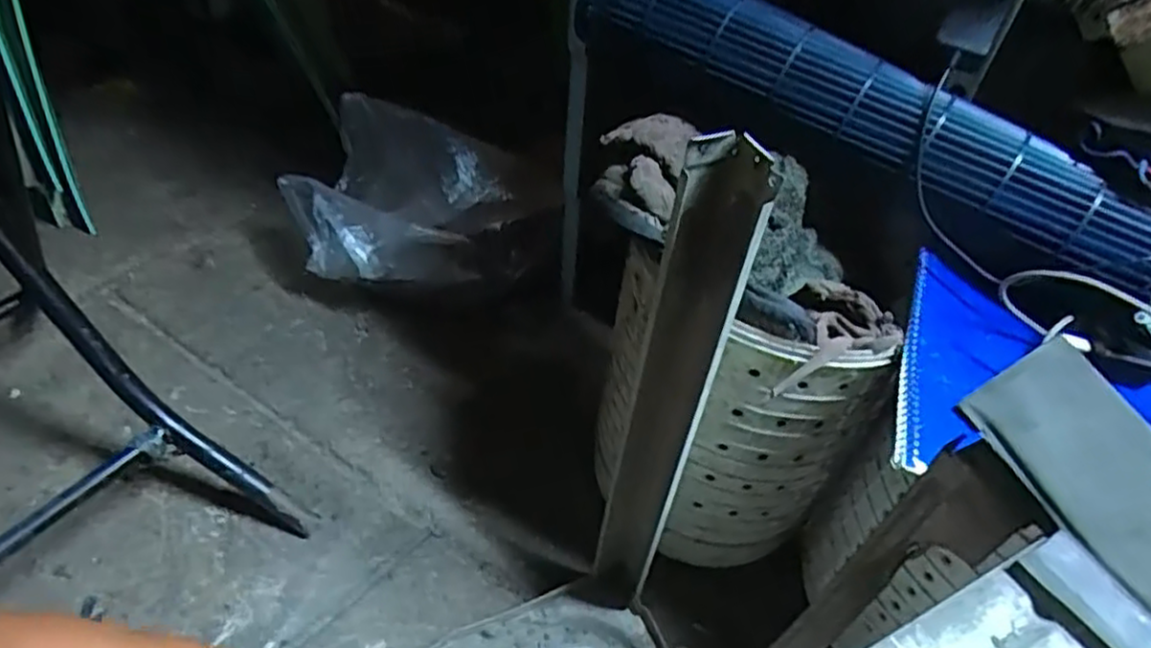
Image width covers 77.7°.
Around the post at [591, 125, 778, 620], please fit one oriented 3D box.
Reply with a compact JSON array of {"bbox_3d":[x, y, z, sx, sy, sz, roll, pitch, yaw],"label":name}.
[{"bbox_3d":[0.065,0.078,0.540,0.054,0.472,0.050,13,45,6],"label":"post"}]

